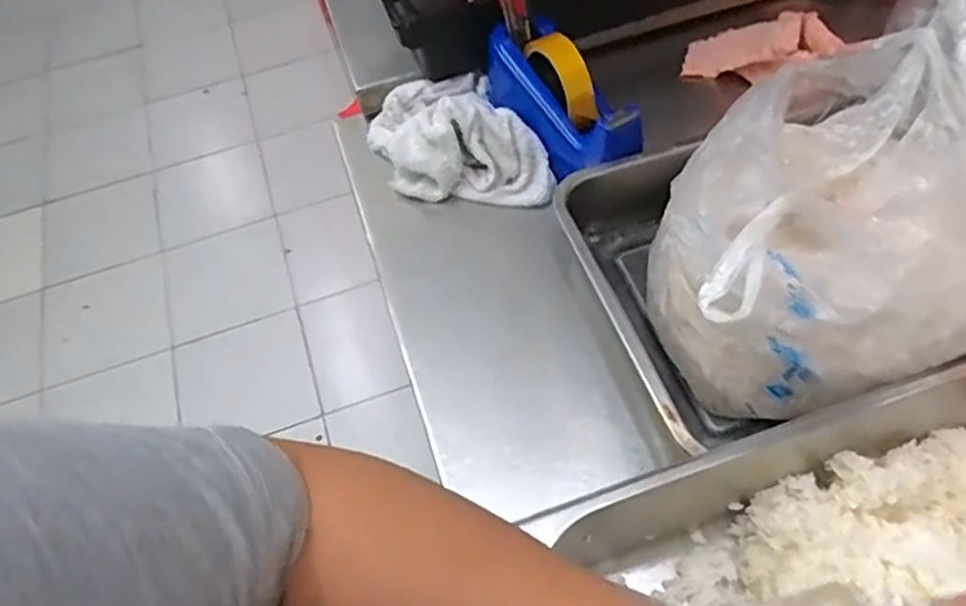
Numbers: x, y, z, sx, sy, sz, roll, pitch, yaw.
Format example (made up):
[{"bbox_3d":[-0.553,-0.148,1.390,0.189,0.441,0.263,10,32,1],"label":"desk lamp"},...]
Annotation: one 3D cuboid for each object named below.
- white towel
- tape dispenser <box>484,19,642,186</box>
[{"bbox_3d":[-0.031,-0.167,0.709,0.139,0.070,0.186,-24,58,-10],"label":"white towel"},{"bbox_3d":[0.072,-0.199,0.673,0.068,0.084,0.190,-27,59,-12],"label":"tape dispenser"}]

